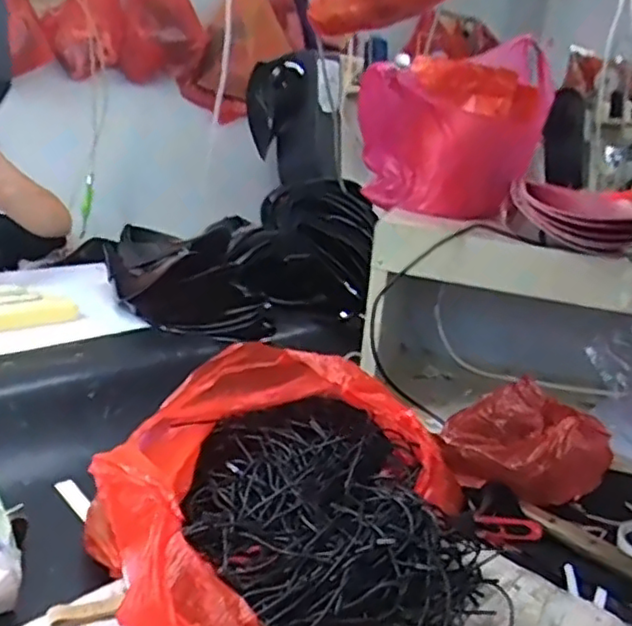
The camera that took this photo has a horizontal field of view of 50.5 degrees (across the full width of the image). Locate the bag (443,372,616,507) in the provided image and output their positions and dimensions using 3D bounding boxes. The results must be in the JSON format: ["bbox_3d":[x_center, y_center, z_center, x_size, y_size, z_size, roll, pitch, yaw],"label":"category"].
[{"bbox_3d":[0.242,0.140,0.775,0.180,0.081,0.194,10,18,14],"label":"bag"}]

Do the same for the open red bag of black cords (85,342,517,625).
[{"bbox_3d":[-0.003,0.148,0.589,0.318,0.108,0.358,5,17,-1],"label":"open red bag of black cords"}]

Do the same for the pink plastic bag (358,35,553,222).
[{"bbox_3d":[0.176,-0.254,0.955,0.266,0.222,0.145,-4,20,-27],"label":"pink plastic bag"}]

